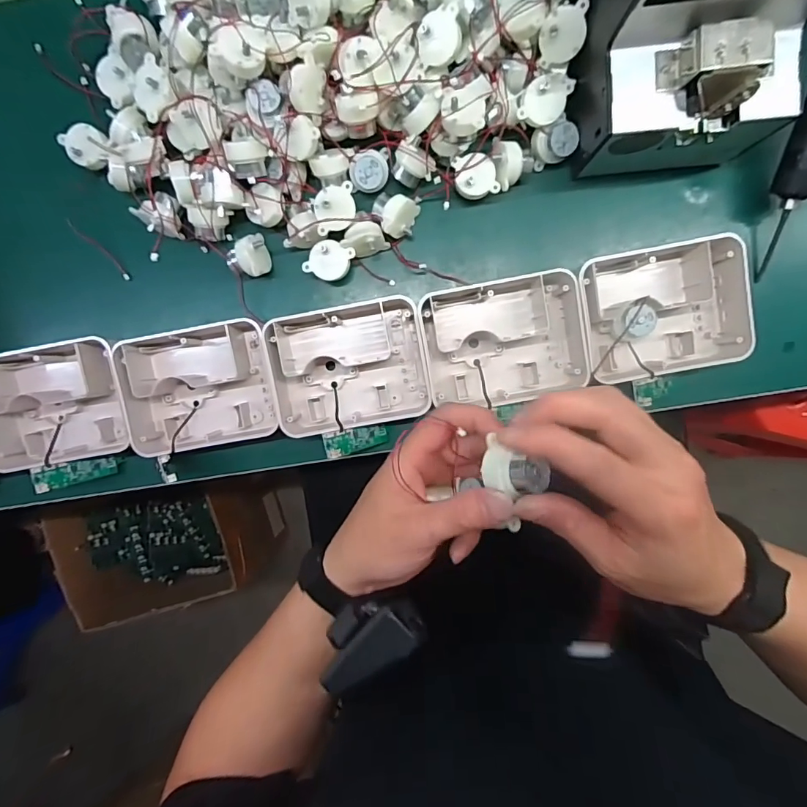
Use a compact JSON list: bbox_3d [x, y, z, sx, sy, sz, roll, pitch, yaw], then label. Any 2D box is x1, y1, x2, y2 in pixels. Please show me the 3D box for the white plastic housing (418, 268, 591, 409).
[{"bbox_3d":[0.083,-0.049,0.381,0.129,0.038,0.100,-9,93,4],"label":"white plastic housing"}]

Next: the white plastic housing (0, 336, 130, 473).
[{"bbox_3d":[-0.299,0.001,0.409,0.126,0.055,0.100,-9,93,4],"label":"white plastic housing"}]

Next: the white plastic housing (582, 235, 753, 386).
[{"bbox_3d":[0.210,-0.075,0.374,0.132,0.042,0.099,-10,93,4],"label":"white plastic housing"}]

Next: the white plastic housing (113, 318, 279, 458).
[{"bbox_3d":[-0.174,-0.013,0.394,0.129,0.036,0.101,-7,93,4],"label":"white plastic housing"}]

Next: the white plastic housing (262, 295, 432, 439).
[{"bbox_3d":[-0.046,-0.031,0.390,0.128,0.041,0.103,-10,93,4],"label":"white plastic housing"}]

